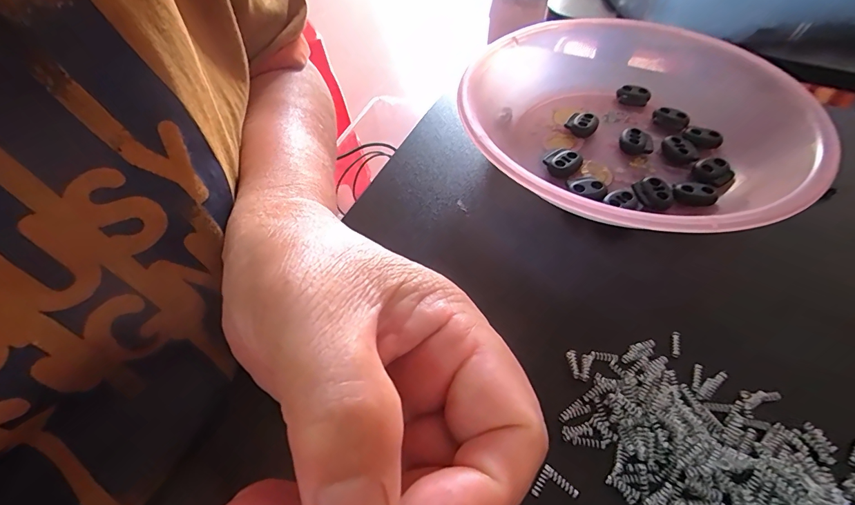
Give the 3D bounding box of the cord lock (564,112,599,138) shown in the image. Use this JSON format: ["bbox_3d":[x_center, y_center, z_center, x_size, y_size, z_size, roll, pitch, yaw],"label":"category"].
[{"bbox_3d":[0.098,-0.081,0.266,0.019,0.010,0.017,19,55,17],"label":"cord lock"}]

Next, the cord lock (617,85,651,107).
[{"bbox_3d":[0.142,-0.108,0.287,0.022,0.010,0.009,25,56,20],"label":"cord lock"}]

